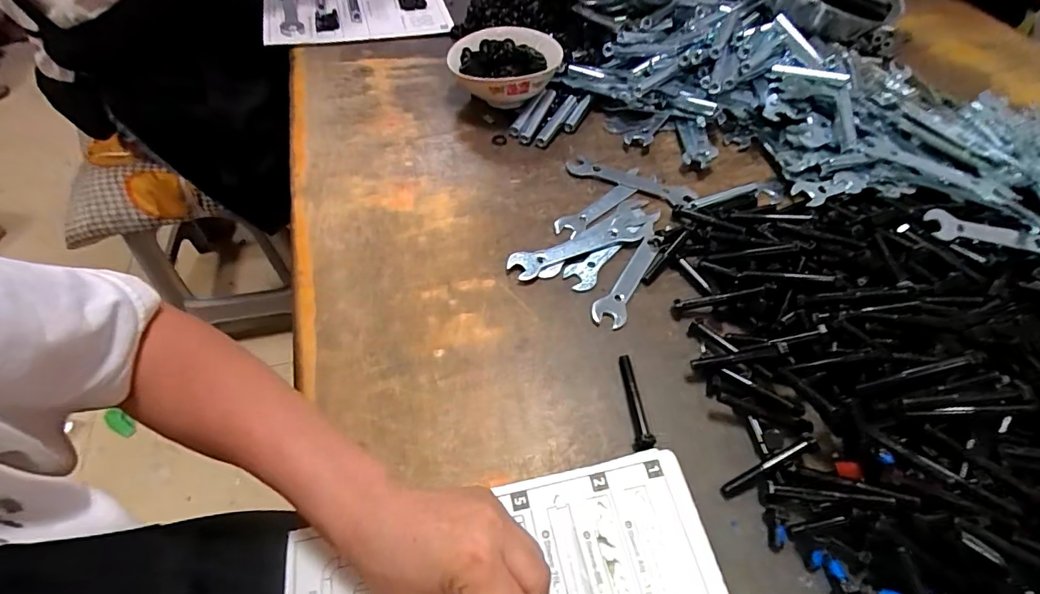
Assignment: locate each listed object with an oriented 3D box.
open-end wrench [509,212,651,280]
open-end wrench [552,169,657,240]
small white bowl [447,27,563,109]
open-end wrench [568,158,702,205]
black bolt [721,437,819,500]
[{"bbox_3d":[0.066,-0.054,0.500,0.161,0.008,0.032,-22,57,-19],"label":"open-end wrench"},{"bbox_3d":[0.097,-0.106,0.544,0.145,0.009,0.032,-37,63,-27],"label":"open-end wrench"},{"bbox_3d":[-0.018,-0.285,0.619,0.135,0.059,0.129,2,53,-2],"label":"small white bowl"},{"bbox_3d":[0.131,-0.138,0.569,0.148,0.005,0.036,19,54,10],"label":"open-end wrench"},{"bbox_3d":[0.190,0.131,0.370,0.082,0.010,0.010,-27,58,-5],"label":"black bolt"}]

